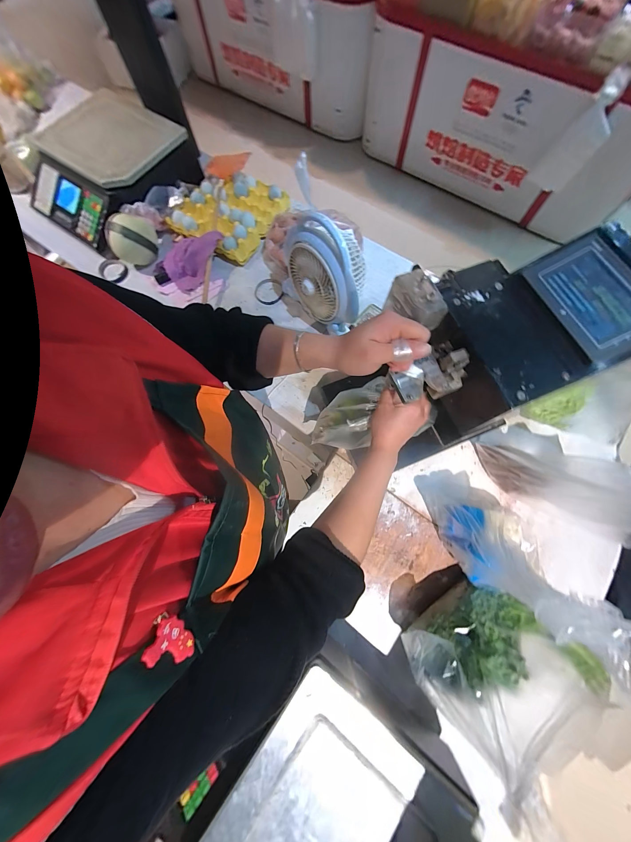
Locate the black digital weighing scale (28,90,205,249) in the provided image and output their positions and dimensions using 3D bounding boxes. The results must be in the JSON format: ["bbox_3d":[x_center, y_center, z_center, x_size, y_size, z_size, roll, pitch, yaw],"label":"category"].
[{"bbox_3d":[-0.622,-0.755,0.818,0.440,0.150,0.377,-43,77,-12],"label":"black digital weighing scale"}]

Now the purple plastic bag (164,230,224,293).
[{"bbox_3d":[-0.377,-0.492,0.827,0.144,0.079,0.175,29,75,9],"label":"purple plastic bag"}]

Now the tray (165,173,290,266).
[{"bbox_3d":[-0.260,-0.649,0.868,0.274,0.056,0.302,33,76,10],"label":"tray"}]

